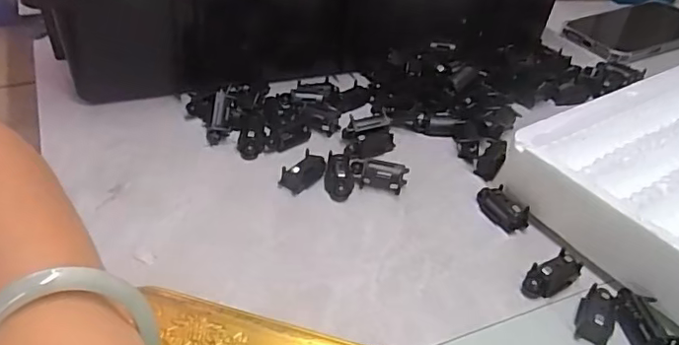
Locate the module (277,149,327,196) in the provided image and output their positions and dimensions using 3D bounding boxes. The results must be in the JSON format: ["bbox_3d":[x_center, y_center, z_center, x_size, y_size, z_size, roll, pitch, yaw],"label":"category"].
[{"bbox_3d":[-0.022,-0.001,0.356,0.017,0.013,0.033,24,42,21],"label":"module"}]

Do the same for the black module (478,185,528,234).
[{"bbox_3d":[0.100,0.021,0.345,0.018,0.012,0.035,-17,44,-27],"label":"black module"}]

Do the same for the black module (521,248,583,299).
[{"bbox_3d":[0.115,0.056,0.303,0.034,0.013,0.015,-20,45,-29],"label":"black module"}]

